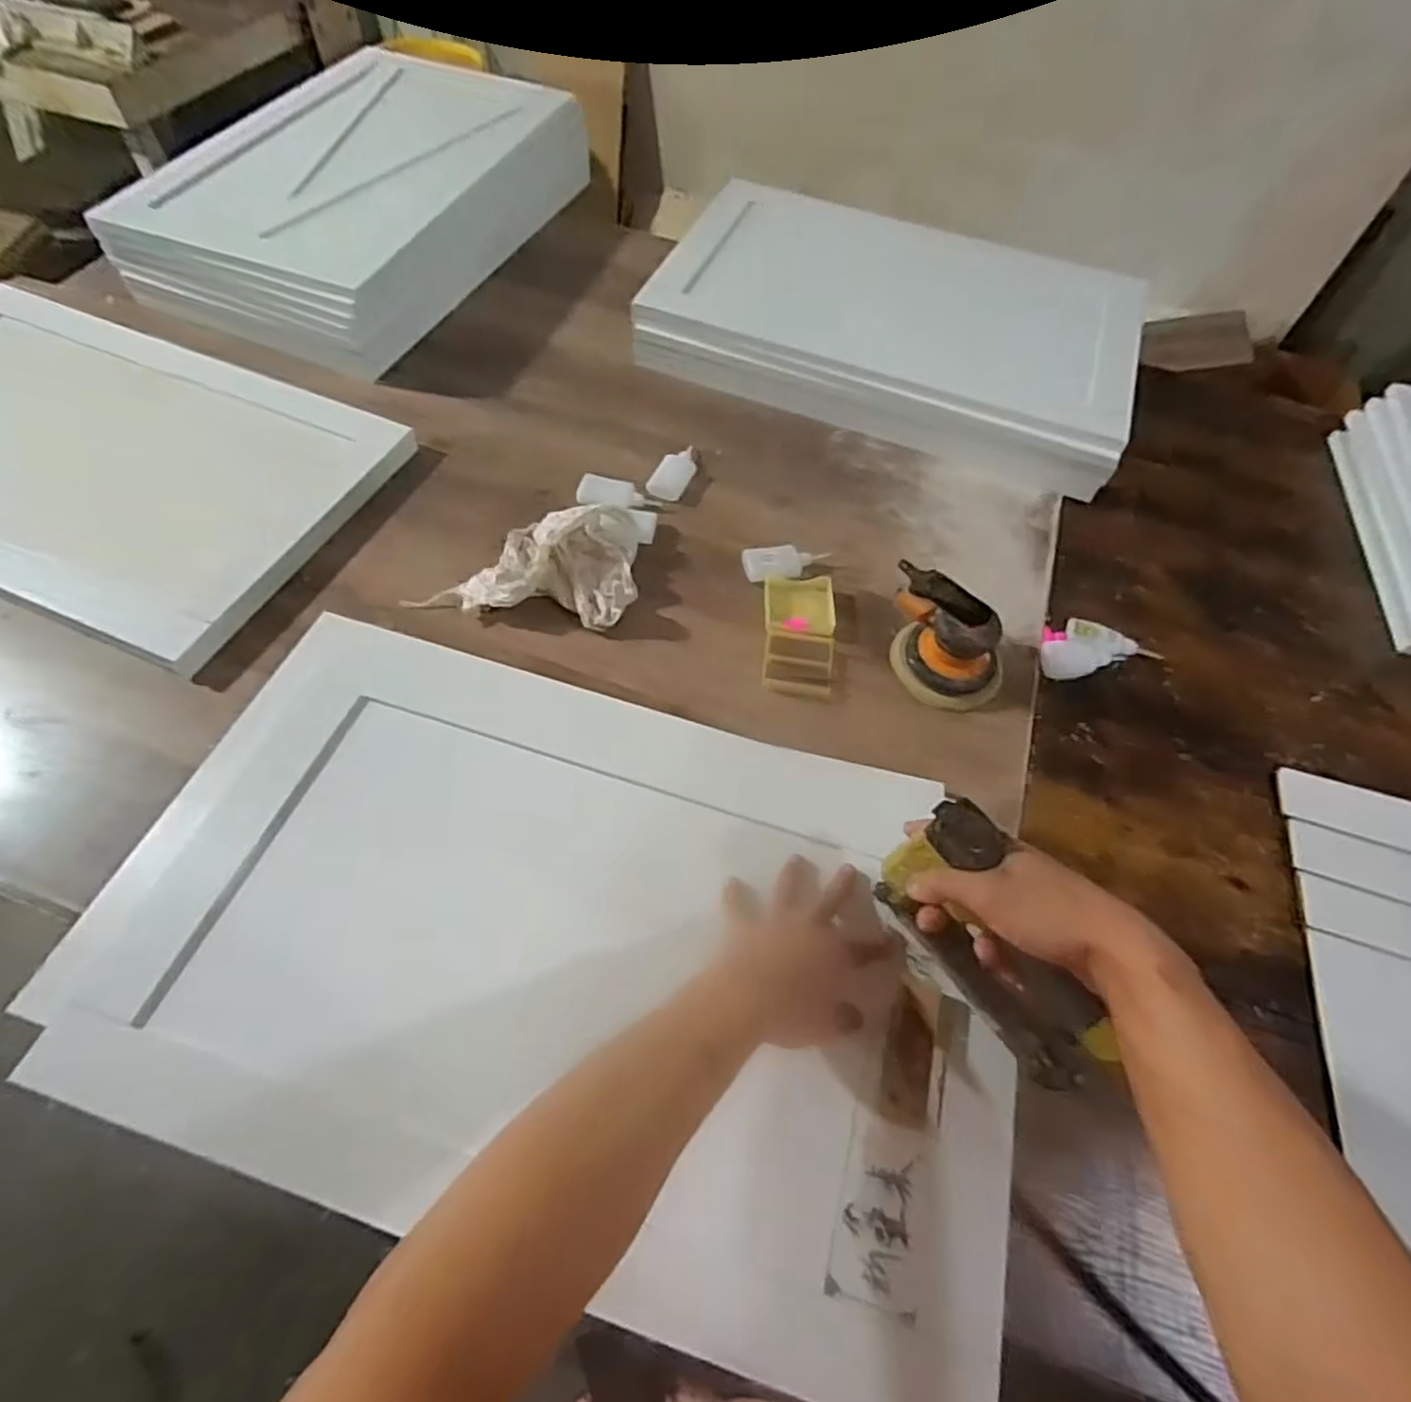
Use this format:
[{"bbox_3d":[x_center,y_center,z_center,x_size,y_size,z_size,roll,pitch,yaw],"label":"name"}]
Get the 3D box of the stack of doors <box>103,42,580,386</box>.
[{"bbox_3d":[-0.535,-0.776,1.094,0.464,0.139,0.672,21,59,9],"label":"stack of doors"}]

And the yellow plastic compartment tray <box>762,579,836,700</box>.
[{"bbox_3d":[0.105,-0.071,0.792,0.078,0.029,0.152,4,58,-1],"label":"yellow plastic compartment tray"}]

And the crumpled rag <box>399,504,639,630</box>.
[{"bbox_3d":[-0.192,-0.160,0.799,0.234,0.059,0.155,9,58,2],"label":"crumpled rag"}]

